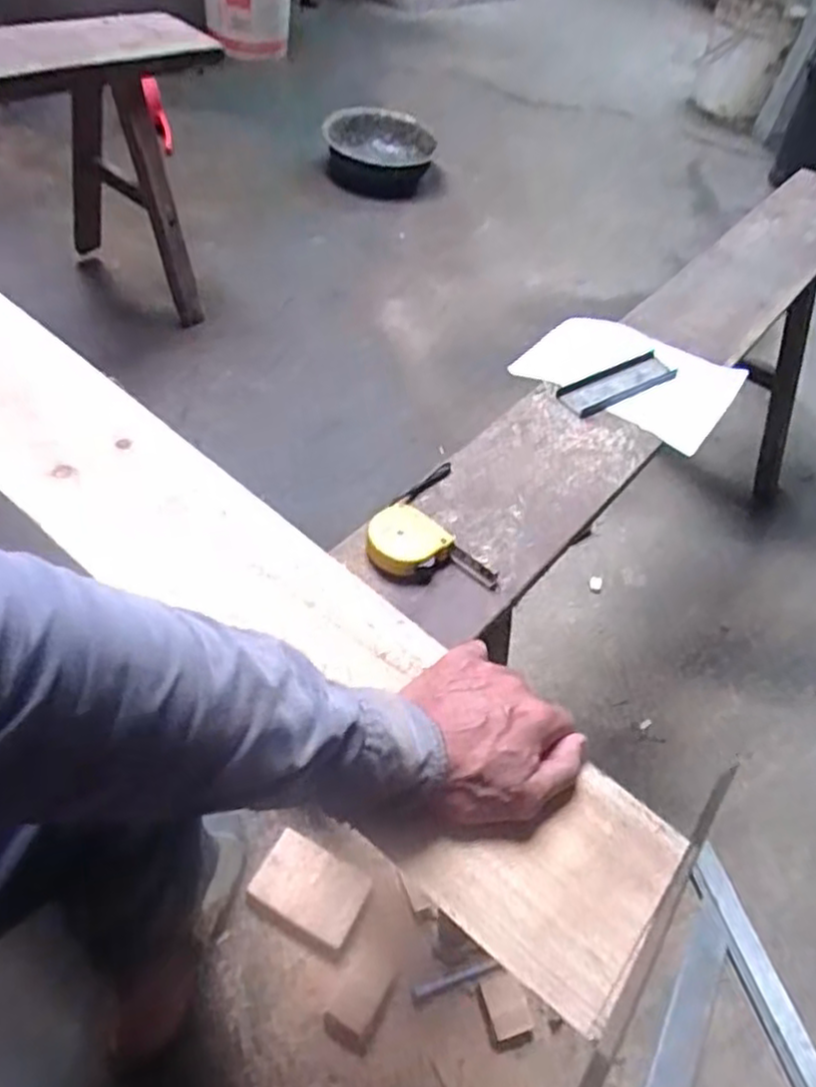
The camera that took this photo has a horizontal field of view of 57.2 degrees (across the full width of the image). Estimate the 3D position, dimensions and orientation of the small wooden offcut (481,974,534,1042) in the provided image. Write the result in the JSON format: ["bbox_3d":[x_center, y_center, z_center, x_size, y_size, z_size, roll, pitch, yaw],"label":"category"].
[{"bbox_3d":[0.104,0.489,0.790,0.040,0.021,0.054,-10,50,-15],"label":"small wooden offcut"}]

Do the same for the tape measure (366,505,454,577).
[{"bbox_3d":[-0.003,0.000,0.577,0.056,0.021,0.049,36,54,24],"label":"tape measure"}]

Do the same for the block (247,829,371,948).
[{"bbox_3d":[-0.111,0.387,0.841,0.119,0.026,0.080,24,50,15],"label":"block"}]

